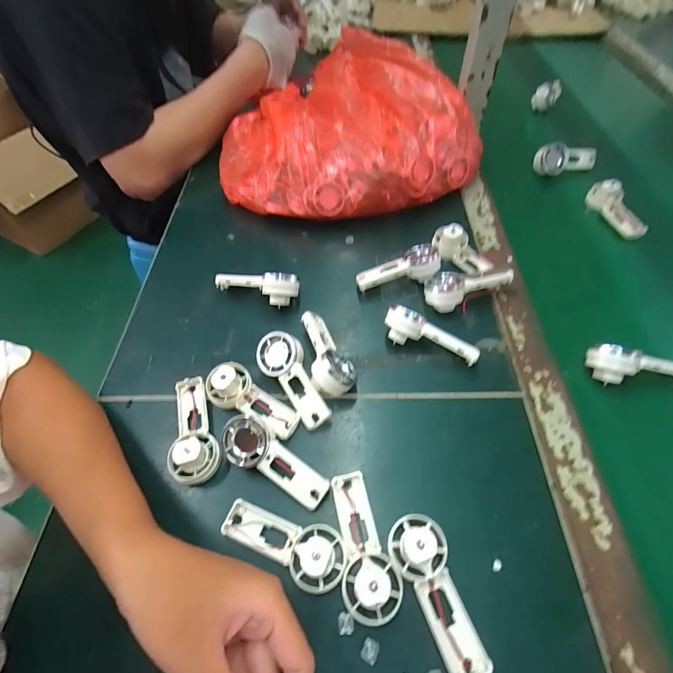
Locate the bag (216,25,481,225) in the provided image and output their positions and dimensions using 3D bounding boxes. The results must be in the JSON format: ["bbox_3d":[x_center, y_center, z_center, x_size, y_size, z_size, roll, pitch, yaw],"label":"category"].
[{"bbox_3d":[-0.008,-0.284,0.507,0.320,0.127,0.301,-23,57,-13],"label":"bag"}]

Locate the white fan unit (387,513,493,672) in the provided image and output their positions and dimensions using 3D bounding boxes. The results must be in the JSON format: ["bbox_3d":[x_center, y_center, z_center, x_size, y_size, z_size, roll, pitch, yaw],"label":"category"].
[{"bbox_3d":[0.069,0.166,0.238,0.038,0.029,0.092,-24,57,-13],"label":"white fan unit"}]

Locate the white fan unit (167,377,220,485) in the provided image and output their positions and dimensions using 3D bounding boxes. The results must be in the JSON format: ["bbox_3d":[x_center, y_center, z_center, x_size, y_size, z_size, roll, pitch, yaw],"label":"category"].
[{"bbox_3d":[-0.126,0.077,0.309,0.037,0.030,0.093,-18,56,-10],"label":"white fan unit"}]

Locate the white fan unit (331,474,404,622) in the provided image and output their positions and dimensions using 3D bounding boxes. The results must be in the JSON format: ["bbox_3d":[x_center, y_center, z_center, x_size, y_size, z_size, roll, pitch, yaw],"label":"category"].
[{"bbox_3d":[0.020,0.145,0.257,0.038,0.028,0.093,-7,55,-2],"label":"white fan unit"}]

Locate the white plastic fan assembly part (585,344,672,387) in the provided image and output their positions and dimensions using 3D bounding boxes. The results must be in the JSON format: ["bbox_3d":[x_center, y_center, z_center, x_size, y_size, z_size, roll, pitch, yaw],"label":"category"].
[{"bbox_3d":[0.278,0.025,0.327,0.090,0.030,0.028,1,55,4],"label":"white plastic fan assembly part"}]

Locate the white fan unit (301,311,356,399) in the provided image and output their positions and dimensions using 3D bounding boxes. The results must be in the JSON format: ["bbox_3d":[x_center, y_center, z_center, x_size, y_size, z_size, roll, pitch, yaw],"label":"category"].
[{"bbox_3d":[-0.010,0.015,0.346,0.037,0.035,0.091,-14,55,-7],"label":"white fan unit"}]

